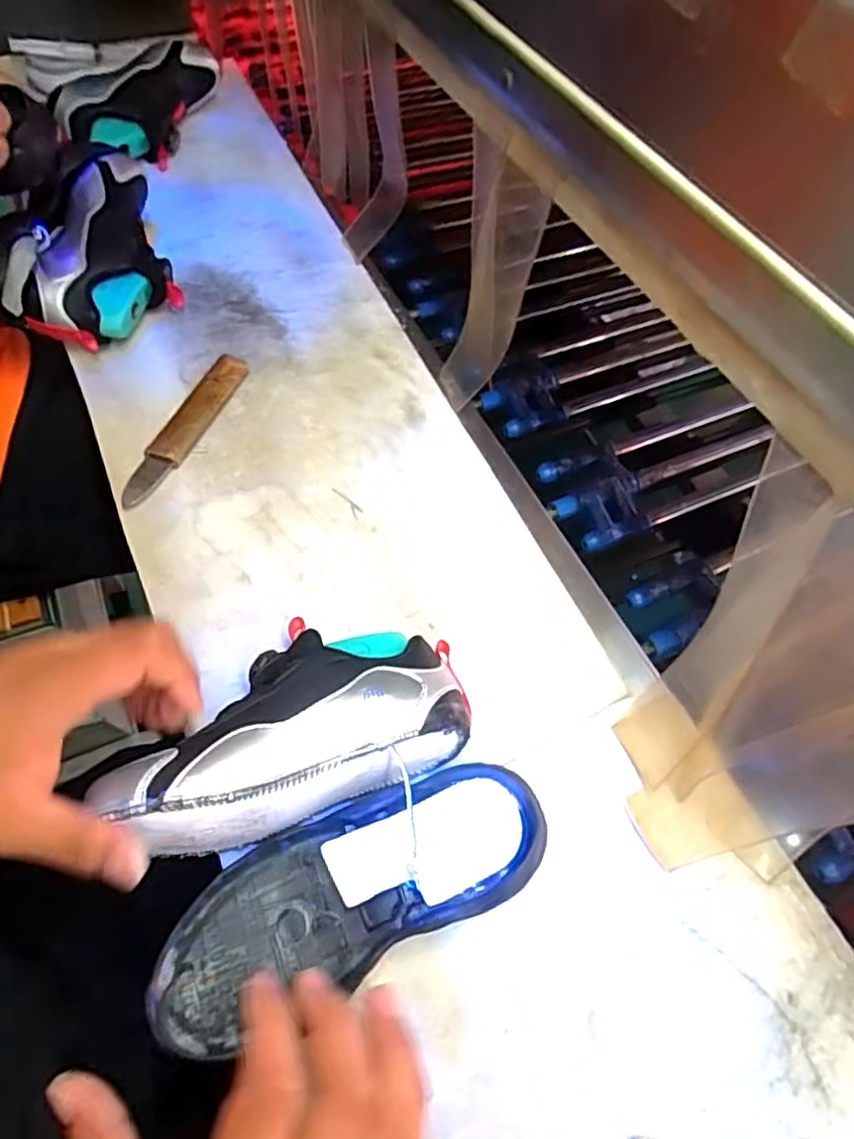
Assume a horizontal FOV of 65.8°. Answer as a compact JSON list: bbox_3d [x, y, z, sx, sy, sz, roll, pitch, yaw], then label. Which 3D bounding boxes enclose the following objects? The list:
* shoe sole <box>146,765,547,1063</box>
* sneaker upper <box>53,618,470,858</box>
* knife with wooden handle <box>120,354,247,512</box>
[{"bbox_3d":[-0.037,0.168,0.346,0.200,0.032,0.074,-19,61,-15],"label":"shoe sole"},{"bbox_3d":[-0.075,0.086,0.363,0.186,0.083,0.092,-19,61,-15],"label":"sneaker upper"},{"bbox_3d":[-0.189,-0.113,0.521,0.025,0.016,0.164,19,59,8],"label":"knife with wooden handle"}]

